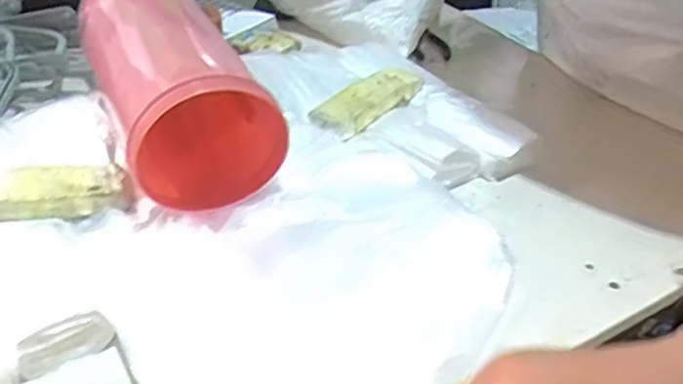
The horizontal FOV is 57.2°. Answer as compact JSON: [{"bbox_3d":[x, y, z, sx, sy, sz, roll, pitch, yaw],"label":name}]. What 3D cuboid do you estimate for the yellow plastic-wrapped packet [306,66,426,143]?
[{"bbox_3d":[0.036,-0.129,0.841,0.062,0.031,0.172,31,44,31],"label":"yellow plastic-wrapped packet"}]

